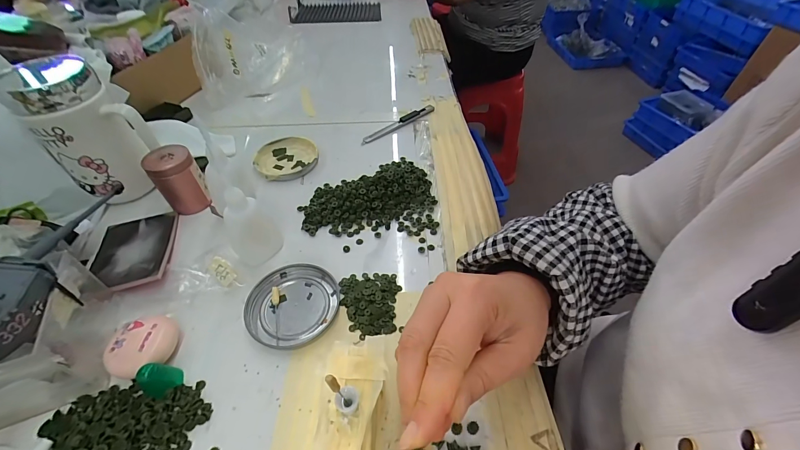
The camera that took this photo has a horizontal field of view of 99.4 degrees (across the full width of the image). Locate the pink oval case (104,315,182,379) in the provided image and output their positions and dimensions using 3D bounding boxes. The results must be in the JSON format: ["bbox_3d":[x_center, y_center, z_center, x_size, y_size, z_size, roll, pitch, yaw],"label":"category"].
[{"bbox_3d":[-0.199,0.094,0.265,0.041,0.019,0.048,23,52,19],"label":"pink oval case"}]

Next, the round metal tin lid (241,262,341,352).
[{"bbox_3d":[-0.095,0.069,0.298,0.078,0.009,0.074,-6,49,-5],"label":"round metal tin lid"}]

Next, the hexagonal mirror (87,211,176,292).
[{"bbox_3d":[-0.268,0.027,0.334,0.076,0.008,0.099,-13,41,-12],"label":"hexagonal mirror"}]

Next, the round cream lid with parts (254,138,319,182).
[{"bbox_3d":[-0.147,-0.087,0.437,0.078,0.011,0.071,0,48,0],"label":"round cream lid with parts"}]

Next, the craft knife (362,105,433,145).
[{"bbox_3d":[-0.002,-0.149,0.491,0.132,0.009,0.015,-32,56,-26],"label":"craft knife"}]

